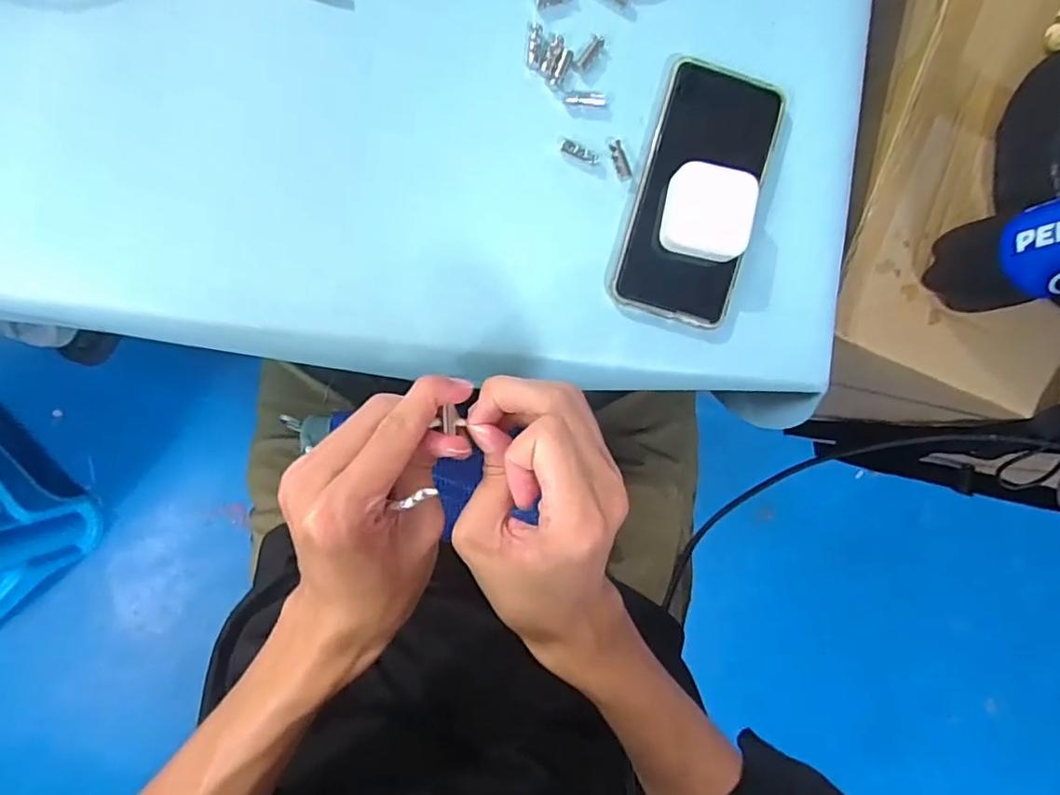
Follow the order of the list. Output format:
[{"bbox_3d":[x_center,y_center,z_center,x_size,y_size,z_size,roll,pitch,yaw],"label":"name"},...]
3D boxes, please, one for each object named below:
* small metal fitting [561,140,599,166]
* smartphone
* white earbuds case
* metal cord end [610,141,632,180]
[{"bbox_3d":[0.032,-0.159,0.390,0.026,0.005,0.007,24,90,-6],"label":"small metal fitting"},{"bbox_3d":[0.109,-0.133,0.392,0.081,0.014,0.163,17,91,-6],"label":"smartphone"},{"bbox_3d":[0.113,-0.117,0.383,0.053,0.024,0.056,9,90,-6],"label":"white earbuds case"},{"bbox_3d":[0.059,-0.155,0.392,0.010,0.005,0.026,-16,94,-4],"label":"metal cord end"}]

